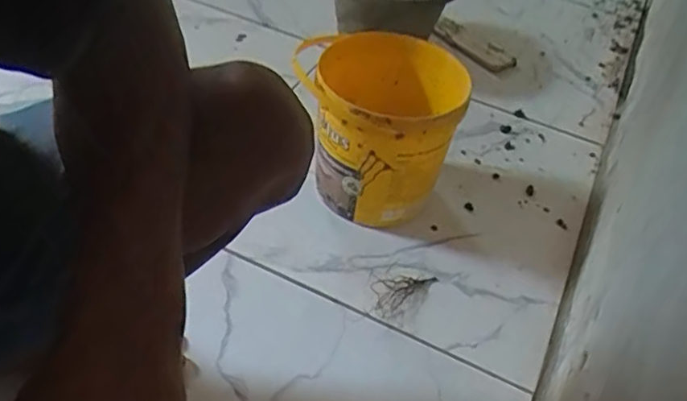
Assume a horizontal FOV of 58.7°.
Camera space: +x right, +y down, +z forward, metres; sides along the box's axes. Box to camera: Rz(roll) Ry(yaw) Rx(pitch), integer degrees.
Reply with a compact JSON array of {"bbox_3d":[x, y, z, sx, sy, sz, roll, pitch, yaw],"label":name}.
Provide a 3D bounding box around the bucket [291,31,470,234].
[{"bbox_3d":[0.038,-0.086,0.807,0.204,0.199,0.204,4,44,-4],"label":"bucket"}]

